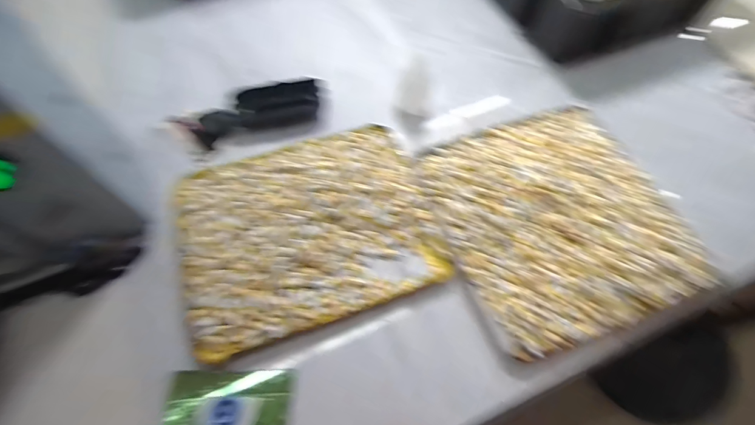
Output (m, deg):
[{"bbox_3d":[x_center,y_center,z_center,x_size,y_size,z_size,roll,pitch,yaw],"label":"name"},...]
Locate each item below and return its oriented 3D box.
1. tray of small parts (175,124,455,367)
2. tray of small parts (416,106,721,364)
[{"bbox_3d":[-0.069,0.013,0.361,0.236,0.022,0.203,-18,66,-6],"label":"tray of small parts"},{"bbox_3d":[0.182,0.000,0.365,0.222,0.017,0.238,-20,63,-11],"label":"tray of small parts"}]

